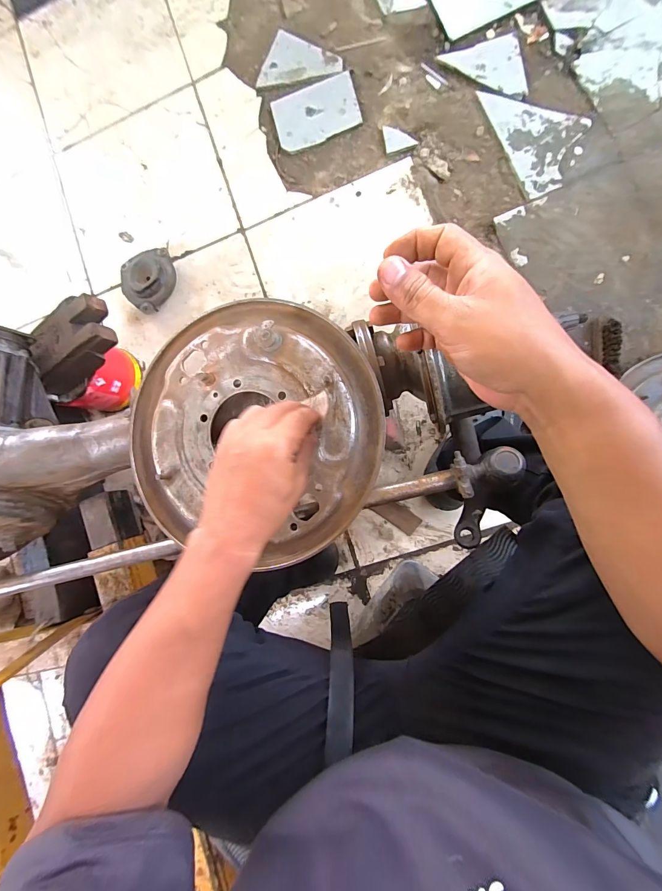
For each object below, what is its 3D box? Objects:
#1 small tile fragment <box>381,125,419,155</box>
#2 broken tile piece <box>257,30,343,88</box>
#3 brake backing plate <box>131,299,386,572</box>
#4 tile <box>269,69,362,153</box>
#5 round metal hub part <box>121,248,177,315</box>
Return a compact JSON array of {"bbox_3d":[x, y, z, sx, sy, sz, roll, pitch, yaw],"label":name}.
[{"bbox_3d":[0.151,-0.673,0.762,0.068,0.007,0.064,-8,87,8],"label":"small tile fragment"},{"bbox_3d":[-0.072,-0.866,0.801,0.174,0.006,0.125,27,92,8],"label":"broken tile piece"},{"bbox_3d":[-0.093,-0.022,0.402,0.300,0.033,0.285,0,88,8],"label":"brake backing plate"},{"bbox_3d":[-0.033,-0.750,0.789,0.188,0.011,0.135,-15,86,7],"label":"tile"},{"bbox_3d":[-0.419,-0.386,0.811,0.128,0.052,0.124,0,88,8],"label":"round metal hub part"}]

